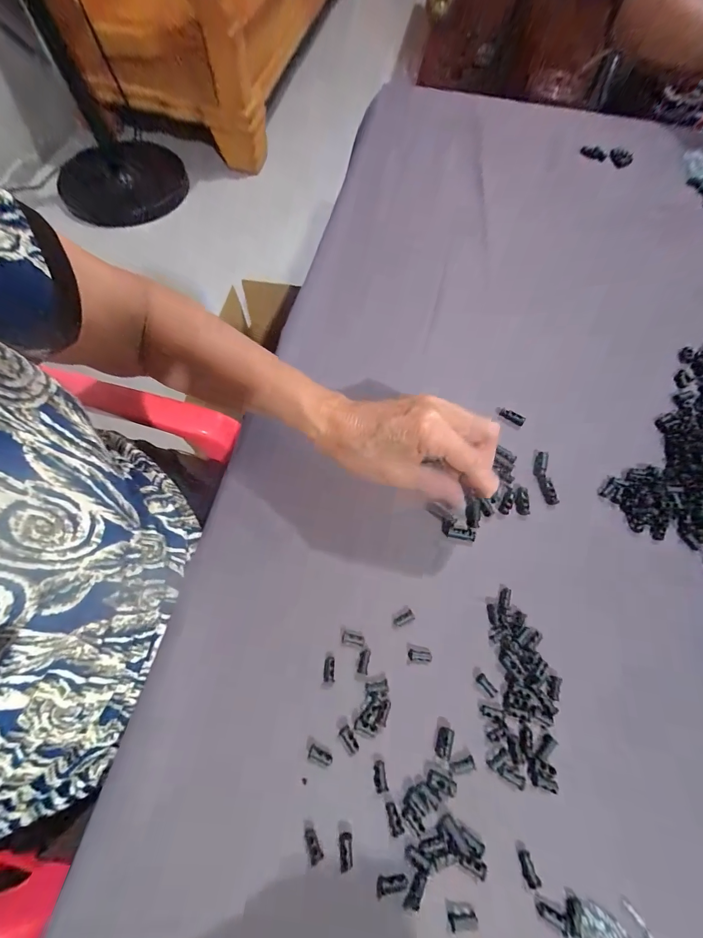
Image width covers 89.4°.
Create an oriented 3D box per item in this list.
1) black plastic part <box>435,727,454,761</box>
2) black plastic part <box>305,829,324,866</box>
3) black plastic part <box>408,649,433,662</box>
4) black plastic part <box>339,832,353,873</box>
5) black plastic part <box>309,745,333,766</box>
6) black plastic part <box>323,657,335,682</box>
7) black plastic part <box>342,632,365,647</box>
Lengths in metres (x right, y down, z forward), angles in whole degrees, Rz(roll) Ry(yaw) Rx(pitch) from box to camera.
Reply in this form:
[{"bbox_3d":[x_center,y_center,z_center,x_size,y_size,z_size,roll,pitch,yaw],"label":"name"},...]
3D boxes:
[{"bbox_3d":[0.065,0.193,0.250,0.010,0.005,0.018,22,69,6],"label":"black plastic part"},{"bbox_3d":[-0.024,0.241,0.227,0.007,0.004,0.017,-24,70,-10],"label":"black plastic part"},{"bbox_3d":[0.052,0.143,0.272,0.018,0.006,0.008,9,68,1],"label":"black plastic part"},{"bbox_3d":[-0.004,0.245,0.227,0.008,0.006,0.017,-2,68,-3],"label":"black plastic part"},{"bbox_3d":[-0.021,0.199,0.246,0.016,0.004,0.008,18,69,6],"label":"black plastic part"},{"bbox_3d":[-0.017,0.150,0.266,0.008,0.008,0.016,1,68,-1],"label":"black plastic part"},{"bbox_3d":[0.001,0.132,0.275,0.017,0.005,0.008,14,68,3],"label":"black plastic part"}]

